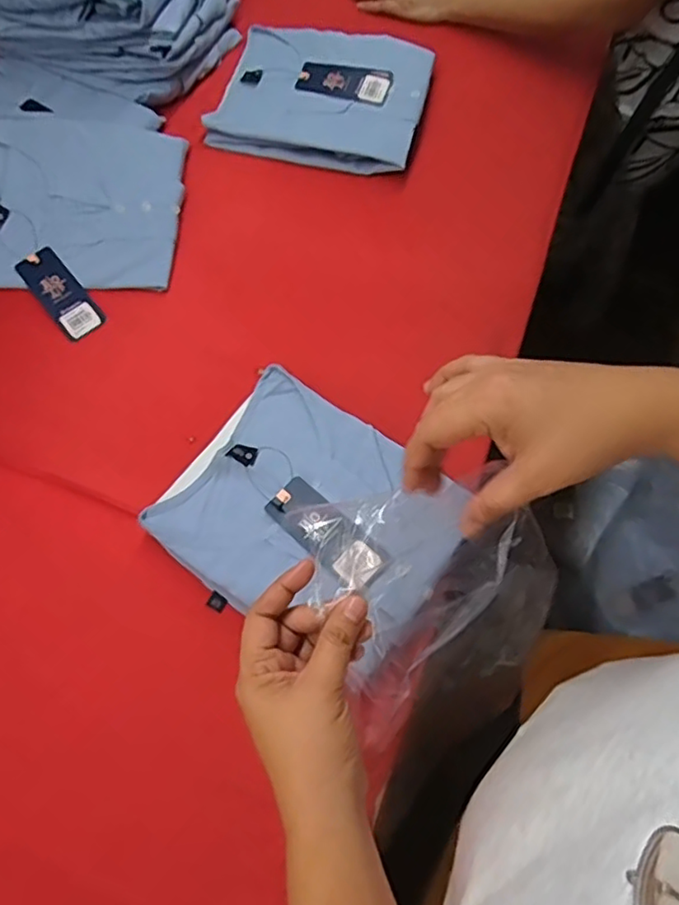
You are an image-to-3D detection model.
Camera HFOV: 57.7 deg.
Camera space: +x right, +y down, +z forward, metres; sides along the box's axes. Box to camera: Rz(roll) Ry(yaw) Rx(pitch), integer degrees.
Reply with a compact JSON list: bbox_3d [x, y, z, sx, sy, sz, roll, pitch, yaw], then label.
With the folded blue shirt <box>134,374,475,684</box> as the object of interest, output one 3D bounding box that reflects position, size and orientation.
[{"bbox_3d":[-0.028,0.058,0.578,0.254,0.018,0.208,33,71,17],"label":"folded blue shirt"}]

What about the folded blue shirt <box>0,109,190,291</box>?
[{"bbox_3d":[-0.322,-0.302,0.726,0.260,0.034,0.225,4,68,-1],"label":"folded blue shirt"}]

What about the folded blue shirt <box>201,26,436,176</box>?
[{"bbox_3d":[-0.021,-0.463,0.792,0.256,0.038,0.205,14,69,3],"label":"folded blue shirt"}]

